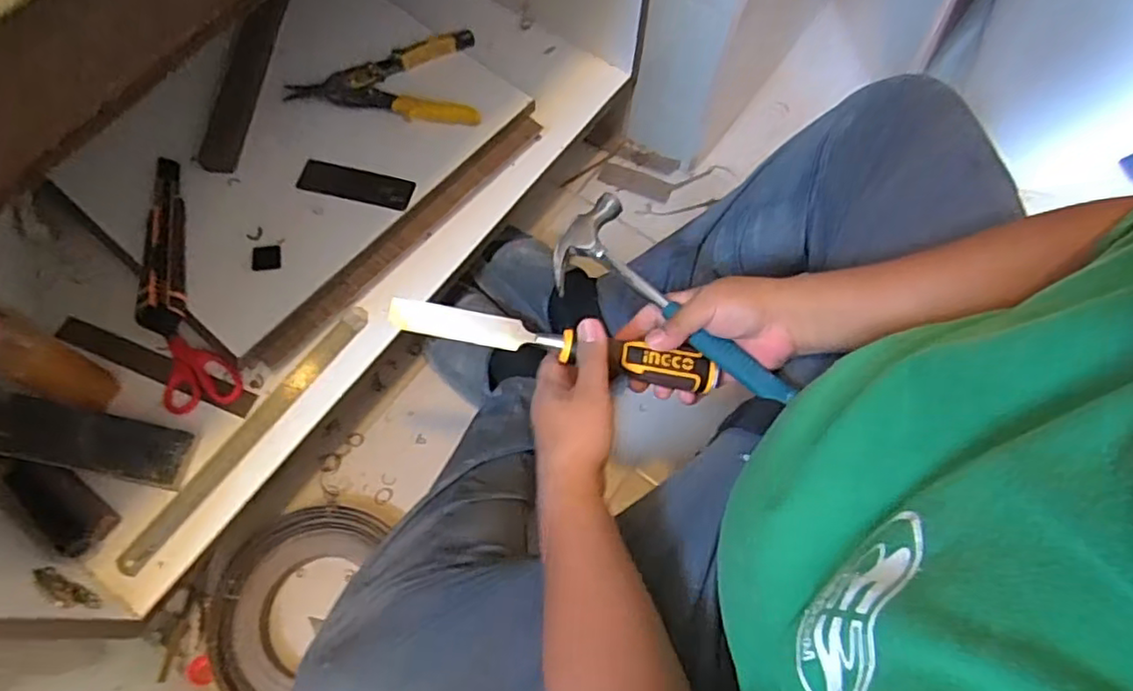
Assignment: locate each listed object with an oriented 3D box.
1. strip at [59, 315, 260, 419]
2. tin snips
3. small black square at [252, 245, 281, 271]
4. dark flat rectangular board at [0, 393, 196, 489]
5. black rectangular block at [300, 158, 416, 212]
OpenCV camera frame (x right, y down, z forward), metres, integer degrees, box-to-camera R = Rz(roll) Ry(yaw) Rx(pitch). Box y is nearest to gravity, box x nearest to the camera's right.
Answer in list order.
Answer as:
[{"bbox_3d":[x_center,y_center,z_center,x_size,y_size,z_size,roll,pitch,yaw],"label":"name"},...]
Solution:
[{"bbox_3d":[-0.455,0.022,0.712,0.250,0.009,0.028,21,68,8],"label":"strip"},{"bbox_3d":[-0.219,-0.343,0.807,0.232,0.017,0.135,5,67,2],"label":"tin snips"},{"bbox_3d":[-0.334,-0.098,0.718,0.030,0.009,0.027,-4,90,-17],"label":"small black square"},{"bbox_3d":[-0.465,0.096,0.639,0.167,0.010,0.058,16,78,-13],"label":"dark flat rectangular board"},{"bbox_3d":[-0.247,-0.188,0.756,0.131,0.007,0.043,12,67,5],"label":"black rectangular block"}]

